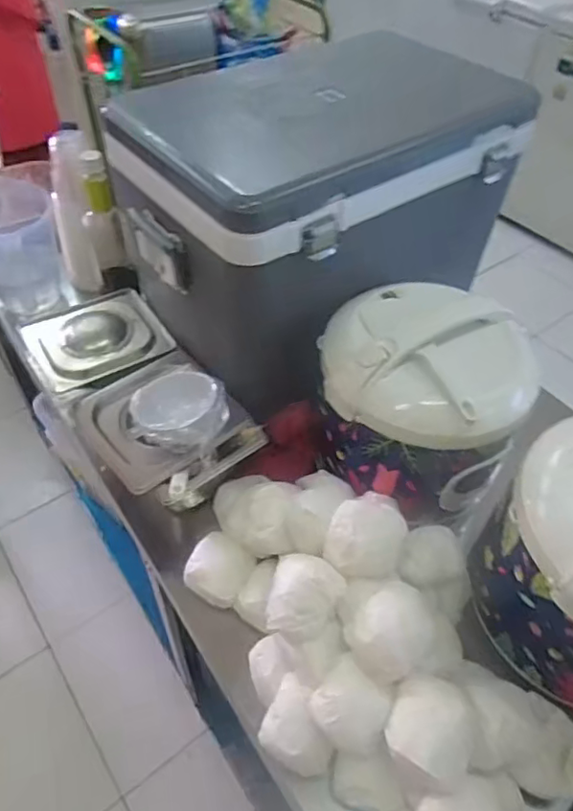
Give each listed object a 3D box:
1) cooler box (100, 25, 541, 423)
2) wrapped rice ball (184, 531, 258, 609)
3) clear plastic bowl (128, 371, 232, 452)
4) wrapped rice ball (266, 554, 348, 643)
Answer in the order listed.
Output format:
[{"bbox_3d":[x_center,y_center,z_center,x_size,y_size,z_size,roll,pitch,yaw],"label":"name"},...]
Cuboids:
[{"bbox_3d":[0.039,-0.274,0.795,0.473,0.284,0.306,-30,56,-26],"label":"cooler box"},{"bbox_3d":[-0.082,0.191,0.676,0.073,0.048,0.067,2,49,-2],"label":"wrapped rice ball"},{"bbox_3d":[-0.132,0.006,0.700,0.111,0.057,0.102,2,49,-2],"label":"clear plastic bowl"},{"bbox_3d":[0.016,0.197,0.578,0.069,0.064,0.071,2,49,-2],"label":"wrapped rice ball"}]

